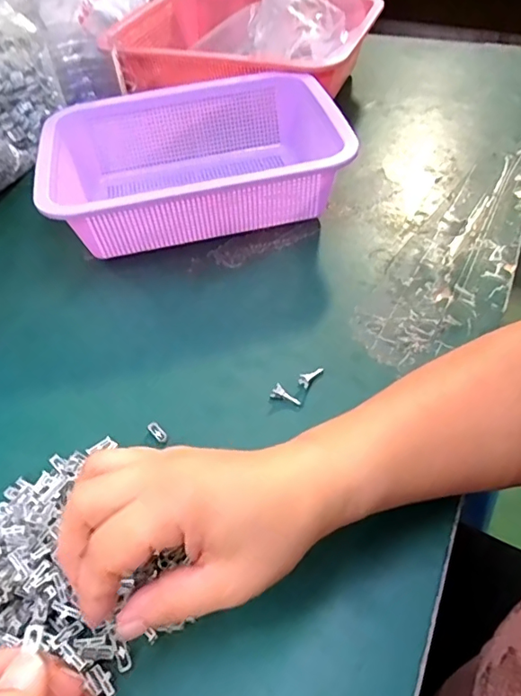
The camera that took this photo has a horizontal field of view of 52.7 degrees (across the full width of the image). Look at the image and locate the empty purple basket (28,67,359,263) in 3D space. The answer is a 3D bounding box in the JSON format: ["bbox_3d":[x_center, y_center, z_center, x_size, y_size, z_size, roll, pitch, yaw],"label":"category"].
[{"bbox_3d":[-0.062,-0.173,0.498,0.262,0.083,0.184,-10,48,-5],"label":"empty purple basket"}]

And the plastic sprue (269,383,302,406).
[{"bbox_3d":[0.018,0.033,0.356,0.021,0.009,0.007,27,55,6],"label":"plastic sprue"}]

